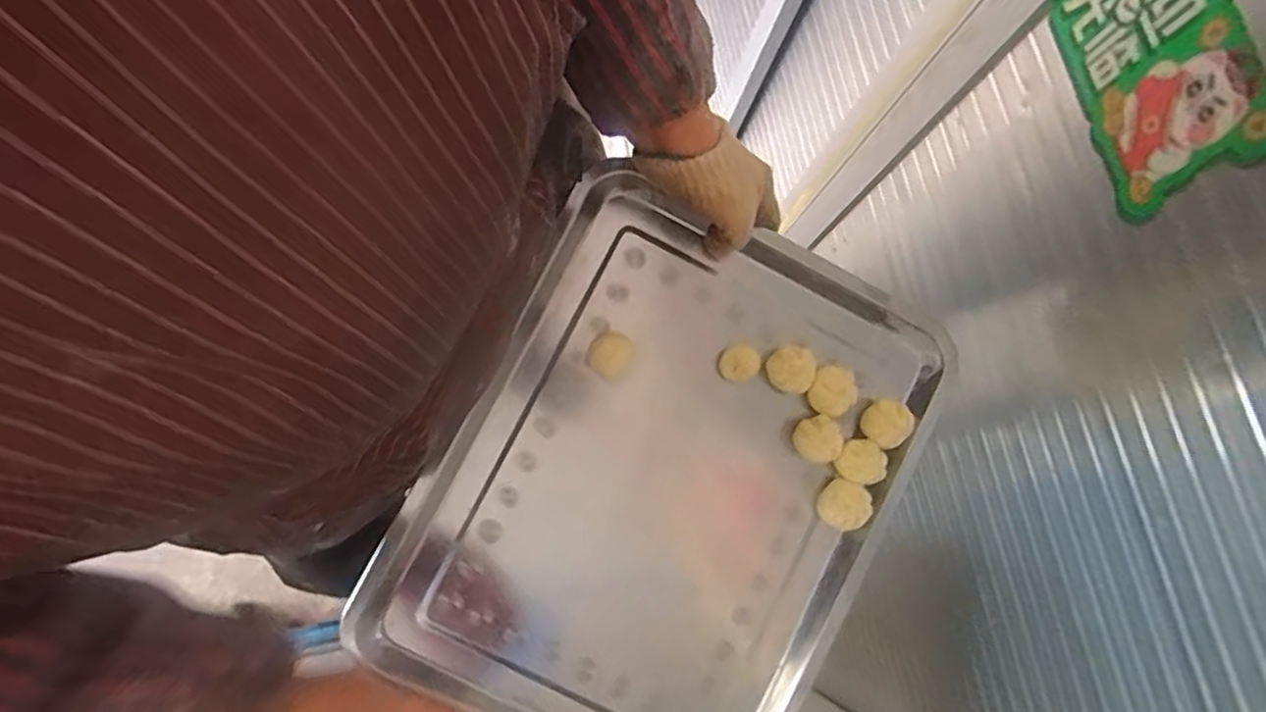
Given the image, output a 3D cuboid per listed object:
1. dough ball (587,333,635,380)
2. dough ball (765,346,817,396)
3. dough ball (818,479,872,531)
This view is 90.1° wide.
[{"bbox_3d":[-0.017,0.001,0.496,0.033,0.034,0.033,2,75,-7],"label":"dough ball"},{"bbox_3d":[0.125,0.011,0.500,0.037,0.031,0.030,40,74,4],"label":"dough ball"},{"bbox_3d":[0.168,0.121,0.508,0.037,0.033,0.036,2,75,-7],"label":"dough ball"}]

